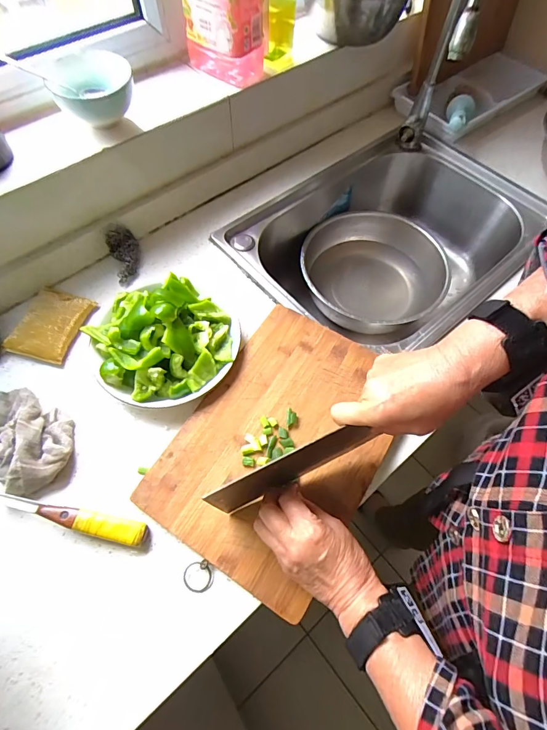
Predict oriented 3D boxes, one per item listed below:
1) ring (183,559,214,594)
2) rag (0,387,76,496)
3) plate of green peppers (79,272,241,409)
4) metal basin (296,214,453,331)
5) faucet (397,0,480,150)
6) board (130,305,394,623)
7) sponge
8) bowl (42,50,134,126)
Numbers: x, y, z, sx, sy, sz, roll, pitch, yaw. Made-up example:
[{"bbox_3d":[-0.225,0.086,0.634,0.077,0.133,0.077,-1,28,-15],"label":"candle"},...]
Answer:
[{"bbox_3d":[-0.081,0.227,0.403,0.031,0.005,0.031,0,81,3],"label":"ring"},{"bbox_3d":[-0.310,0.085,0.454,0.143,0.036,0.095,31,65,12],"label":"rag"},{"bbox_3d":[-0.149,-0.039,0.488,0.190,0.066,0.173,1,63,-3],"label":"plate of green peppers"},{"bbox_3d":[0.202,-0.186,0.769,0.277,0.093,0.299,1,63,-3],"label":"metal basin"},{"bbox_3d":[0.257,-0.459,0.597,0.053,0.310,0.182,18,63,6],"label":"faucet"},{"bbox_3d":[0.013,0.085,0.460,0.222,0.021,0.317,30,64,13],"label":"board"},{"bbox_3d":[-0.320,-0.062,0.542,0.087,0.018,0.112,15,63,4],"label":"sponge"},{"bbox_3d":[-0.252,-0.389,0.528,0.109,0.048,0.095,-11,64,-9],"label":"bowl"}]

